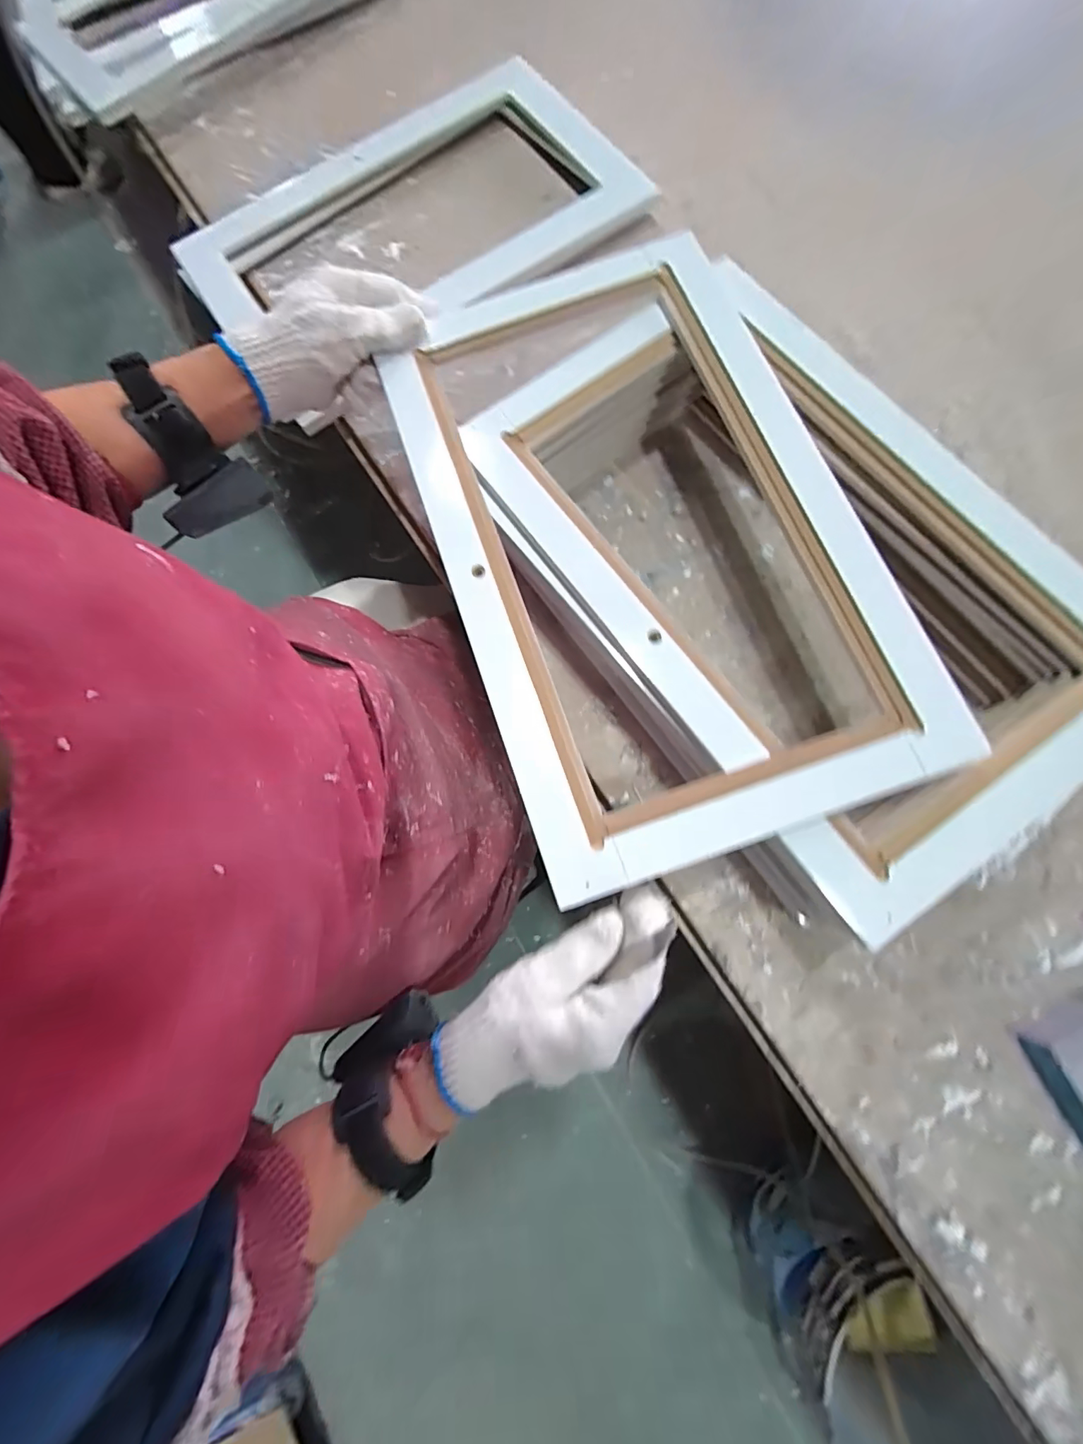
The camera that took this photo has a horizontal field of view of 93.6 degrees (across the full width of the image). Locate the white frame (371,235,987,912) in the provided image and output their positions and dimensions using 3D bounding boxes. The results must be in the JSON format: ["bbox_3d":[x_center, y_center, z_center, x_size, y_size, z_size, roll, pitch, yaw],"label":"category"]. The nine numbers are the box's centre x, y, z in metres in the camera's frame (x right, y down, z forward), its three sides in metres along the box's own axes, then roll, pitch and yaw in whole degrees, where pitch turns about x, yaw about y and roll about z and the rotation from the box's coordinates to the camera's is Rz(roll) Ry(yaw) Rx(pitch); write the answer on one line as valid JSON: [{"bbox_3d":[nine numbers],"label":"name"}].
[{"bbox_3d":[0.064,-0.136,0.335,0.255,0.027,0.433,-20,76,-3],"label":"white frame"}]

